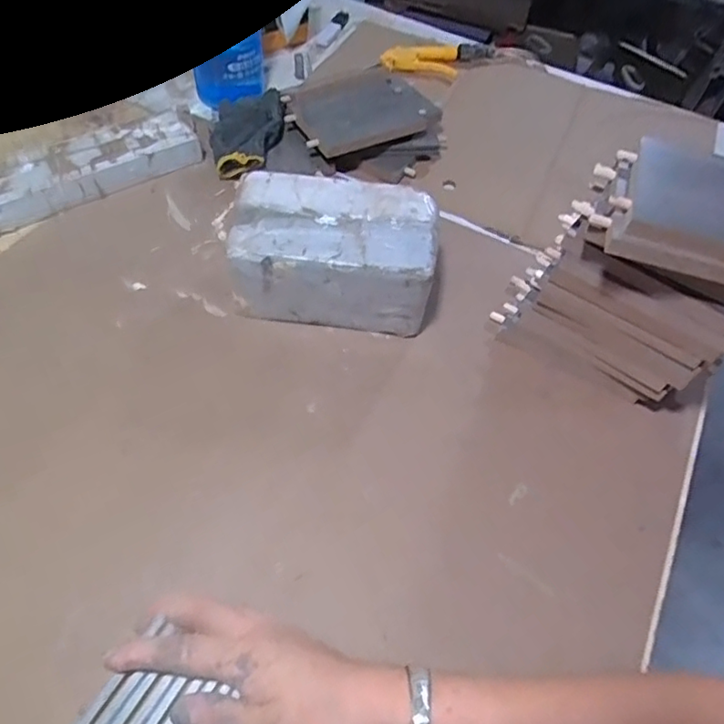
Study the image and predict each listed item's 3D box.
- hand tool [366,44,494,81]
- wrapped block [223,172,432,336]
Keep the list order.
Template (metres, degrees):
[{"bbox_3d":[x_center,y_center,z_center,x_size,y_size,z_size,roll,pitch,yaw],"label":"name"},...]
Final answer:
[{"bbox_3d":[0.125,-0.495,0.939,0.199,0.016,0.087,-3,55,-7],"label":"hand tool"},{"bbox_3d":[-0.029,-0.111,0.600,0.205,0.106,0.123,6,54,0],"label":"wrapped block"}]

